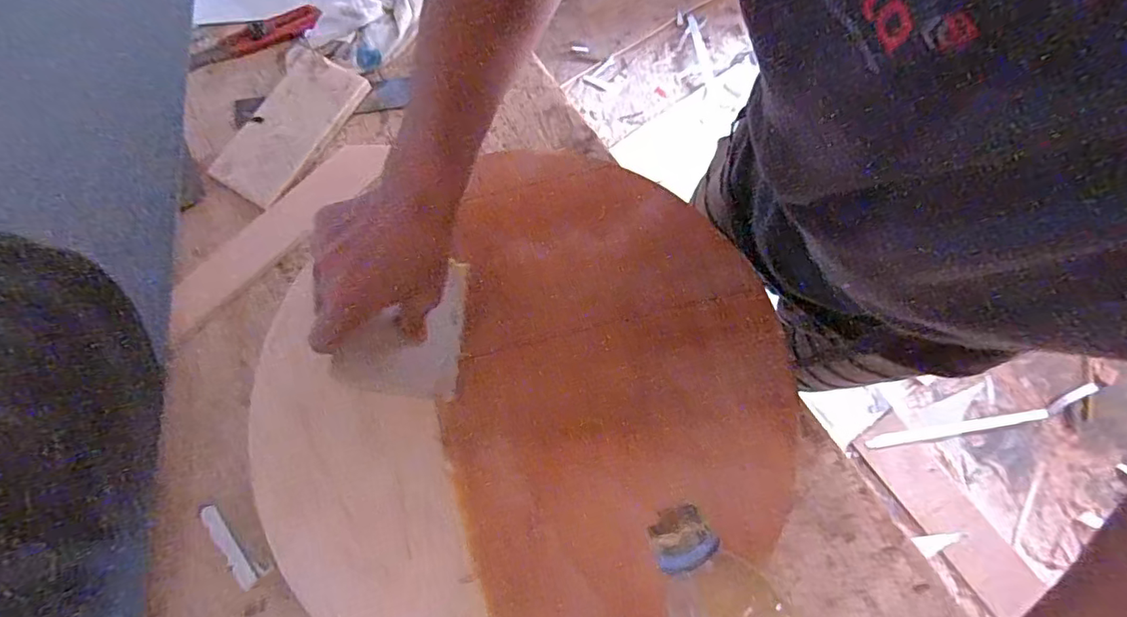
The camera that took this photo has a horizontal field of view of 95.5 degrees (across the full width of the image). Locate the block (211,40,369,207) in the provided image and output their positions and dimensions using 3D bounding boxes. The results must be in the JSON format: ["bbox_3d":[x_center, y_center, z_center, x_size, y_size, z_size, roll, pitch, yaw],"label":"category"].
[{"bbox_3d":[-0.320,-0.213,0.595,0.099,0.013,0.186,29,77,8],"label":"block"}]

